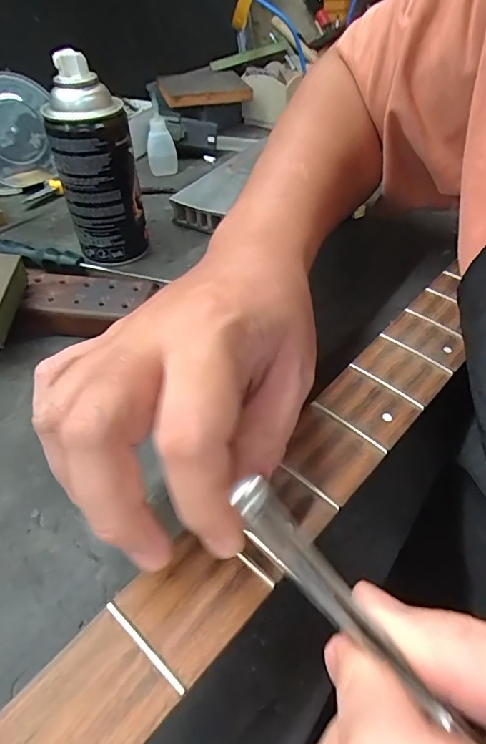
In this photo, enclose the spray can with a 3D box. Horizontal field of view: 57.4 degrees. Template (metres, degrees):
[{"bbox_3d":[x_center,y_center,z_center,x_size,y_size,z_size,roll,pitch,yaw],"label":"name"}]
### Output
[{"bbox_3d":[-0.117,-0.168,0.369,0.050,0.149,0.057,17,48,18],"label":"spray can"}]

